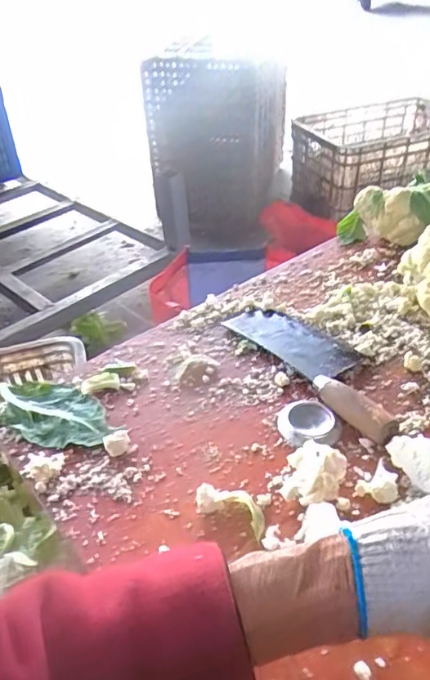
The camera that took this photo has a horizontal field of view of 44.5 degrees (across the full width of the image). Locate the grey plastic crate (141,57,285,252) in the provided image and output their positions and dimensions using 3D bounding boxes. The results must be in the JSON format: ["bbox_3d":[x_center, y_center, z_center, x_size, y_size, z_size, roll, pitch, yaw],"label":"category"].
[{"bbox_3d":[0.009,-0.595,1.630,0.403,0.536,0.395,1,39,6],"label":"grey plastic crate"}]

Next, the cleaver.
[{"bbox_3d":[0.115,0.018,0.590,0.084,0.030,0.263,-23,42,-22],"label":"cleaver"}]

